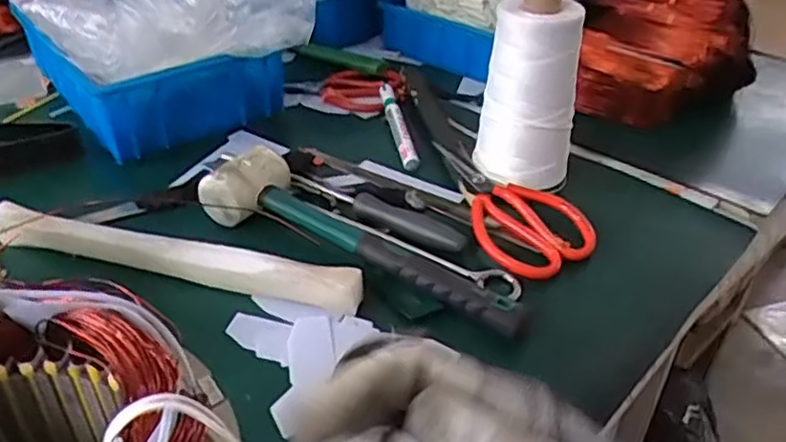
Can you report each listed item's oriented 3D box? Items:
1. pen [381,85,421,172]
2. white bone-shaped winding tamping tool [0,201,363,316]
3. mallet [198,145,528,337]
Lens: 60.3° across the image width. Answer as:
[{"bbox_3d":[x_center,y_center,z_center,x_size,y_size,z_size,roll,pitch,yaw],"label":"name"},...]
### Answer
[{"bbox_3d":[0.005,-0.101,0.684,0.015,0.016,0.136,-5,36,-9],"label":"pen"},{"bbox_3d":[-0.167,0.026,0.506,0.295,0.032,0.019,9,38,10],"label":"white bone-shaped winding tamping tool"},{"bbox_3d":[-0.023,0.006,0.520,0.272,0.044,0.062,18,38,22],"label":"mallet"}]

